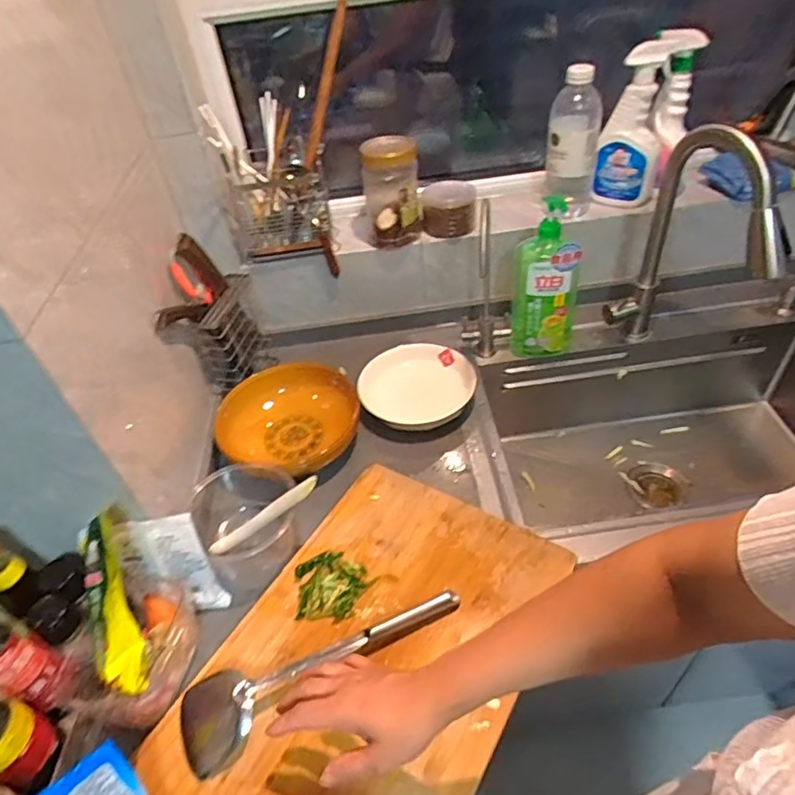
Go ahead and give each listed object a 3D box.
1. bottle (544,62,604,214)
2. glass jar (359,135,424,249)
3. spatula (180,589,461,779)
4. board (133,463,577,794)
[{"bbox_3d":[0.305,-0.443,0.971,0.084,0.229,0.084,5,45,13],"label":"bottle"},{"bbox_3d":[-0.012,-0.370,0.991,0.101,0.164,0.114,-5,44,3],"label":"glass jar"},{"bbox_3d":[-0.080,0.308,0.628,0.337,0.041,0.089,-18,44,-11],"label":"spatula"},{"bbox_3d":[-0.027,0.297,0.659,0.320,0.027,0.463,21,50,27],"label":"board"}]

